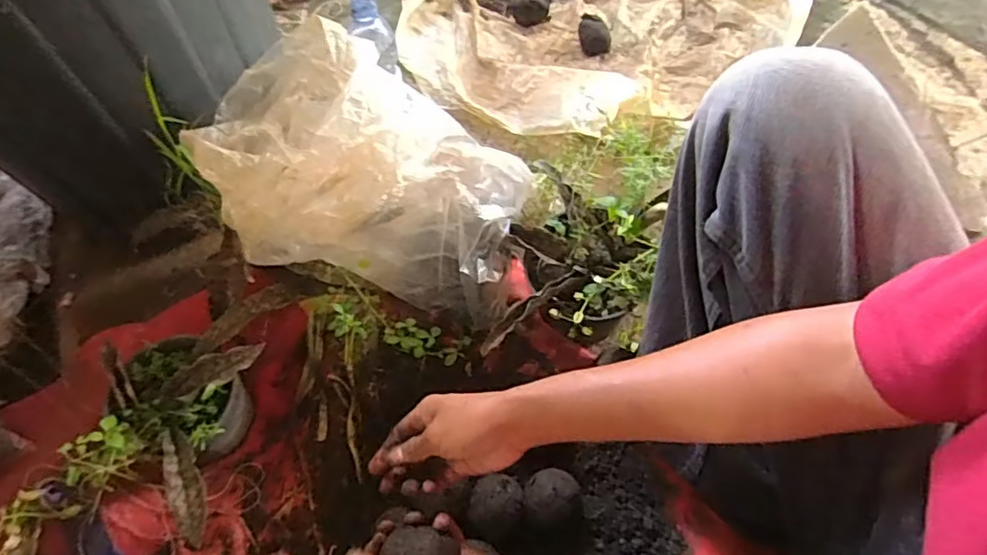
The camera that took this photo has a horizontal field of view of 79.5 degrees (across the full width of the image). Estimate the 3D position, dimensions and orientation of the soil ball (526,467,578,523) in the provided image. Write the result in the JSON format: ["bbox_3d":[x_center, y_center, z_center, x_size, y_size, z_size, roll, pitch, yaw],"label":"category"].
[{"bbox_3d":[0.060,0.225,0.613,0.052,0.040,0.052,-1,62,3],"label":"soil ball"}]

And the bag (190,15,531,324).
[{"bbox_3d":[-0.147,-0.104,0.642,0.322,0.220,0.215,11,63,9],"label":"bag"}]

